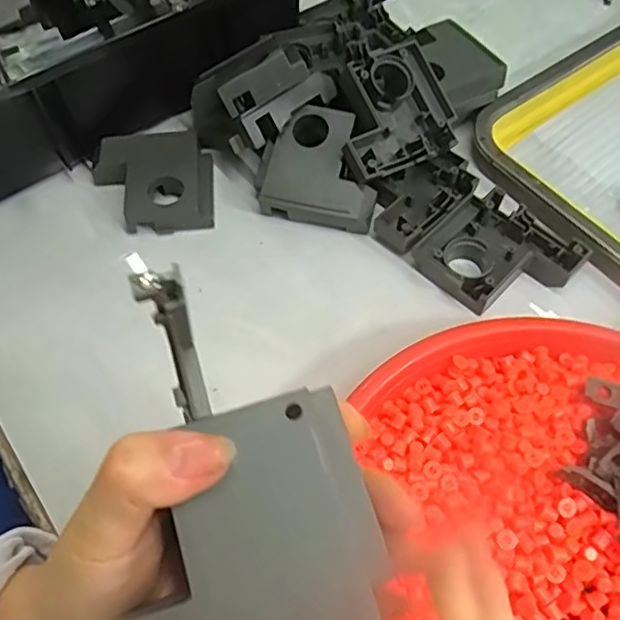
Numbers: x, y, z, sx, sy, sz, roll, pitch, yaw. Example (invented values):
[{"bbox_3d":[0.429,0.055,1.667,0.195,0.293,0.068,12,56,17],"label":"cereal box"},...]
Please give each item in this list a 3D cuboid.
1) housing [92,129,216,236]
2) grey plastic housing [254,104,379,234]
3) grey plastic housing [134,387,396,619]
[{"bbox_3d":[-0.107,-0.089,0.424,0.078,0.026,0.078,-7,59,-2],"label":"housing"},{"bbox_3d":[0.009,-0.095,0.408,0.072,0.018,0.075,12,83,9],"label":"grey plastic housing"},{"bbox_3d":[-0.018,0.065,0.172,0.074,0.016,0.070,-17,60,-8],"label":"grey plastic housing"}]

